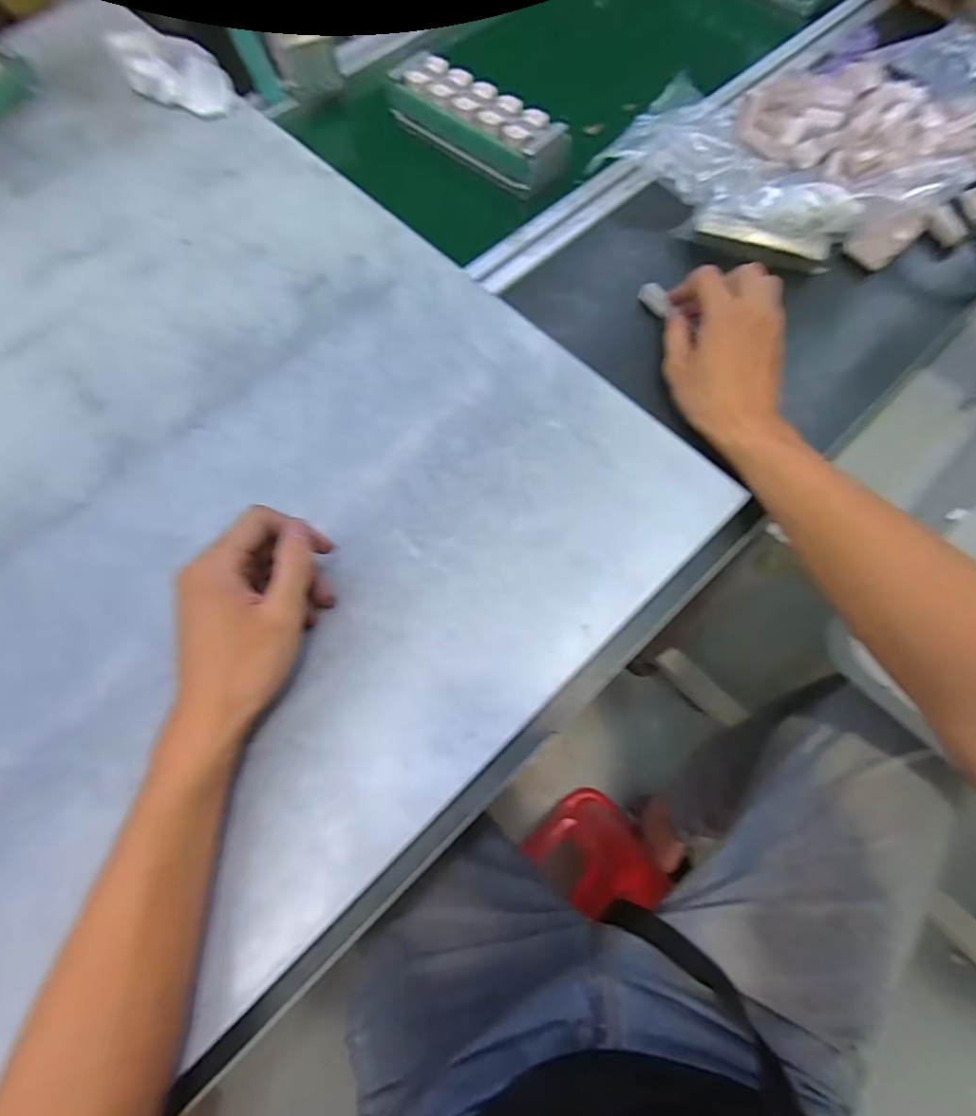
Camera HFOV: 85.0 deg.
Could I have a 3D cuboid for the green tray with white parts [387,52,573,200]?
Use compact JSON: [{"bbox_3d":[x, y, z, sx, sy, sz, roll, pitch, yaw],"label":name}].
[{"bbox_3d":[-0.011,-0.437,0.537,0.198,0.049,0.051,39,74,14],"label":"green tray with white parts"}]

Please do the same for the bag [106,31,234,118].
[{"bbox_3d":[-0.304,-0.481,0.522,0.105,0.038,0.060,22,71,9],"label":"bag"}]

